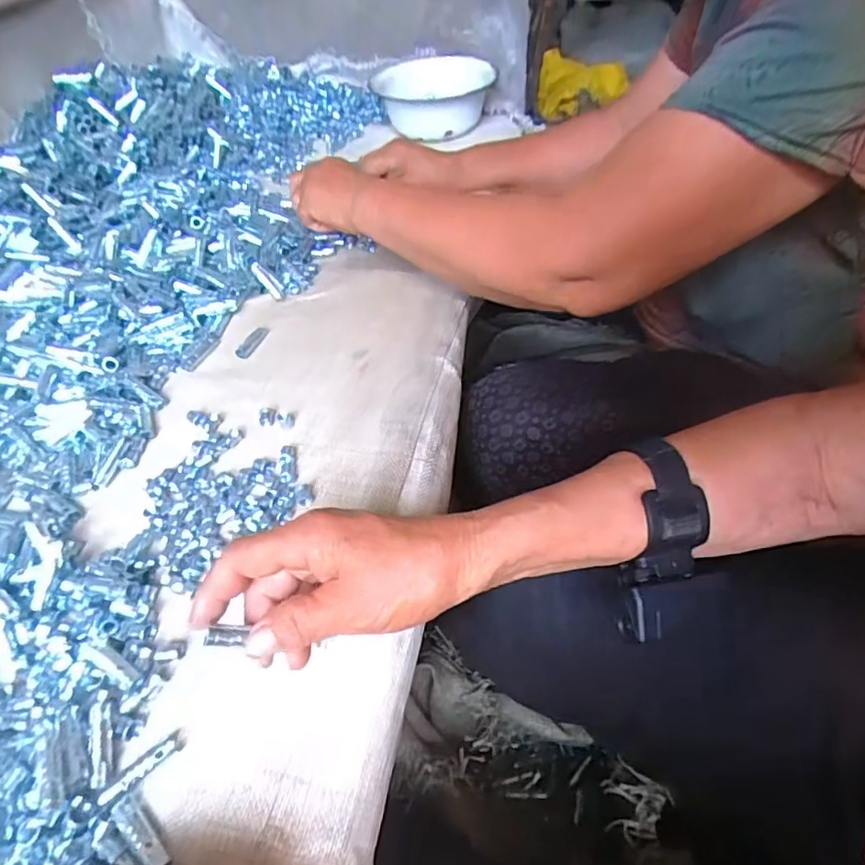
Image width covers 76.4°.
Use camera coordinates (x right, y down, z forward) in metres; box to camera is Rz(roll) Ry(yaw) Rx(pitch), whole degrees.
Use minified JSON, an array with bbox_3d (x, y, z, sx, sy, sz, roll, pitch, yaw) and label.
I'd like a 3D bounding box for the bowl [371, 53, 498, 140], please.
[{"bbox_3d":[0.001,-0.478,0.786,0.167,0.082,0.167,-3,49,3],"label":"bowl"}]

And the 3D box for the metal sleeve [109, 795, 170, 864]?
[{"bbox_3d":[-0.143,0.196,0.267,0.039,0.005,0.011,29,58,26],"label":"metal sleeve"}]

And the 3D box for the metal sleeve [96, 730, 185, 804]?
[{"bbox_3d":[-0.149,0.174,0.286,0.044,0.007,0.011,-37,56,-24],"label":"metal sleeve"}]

